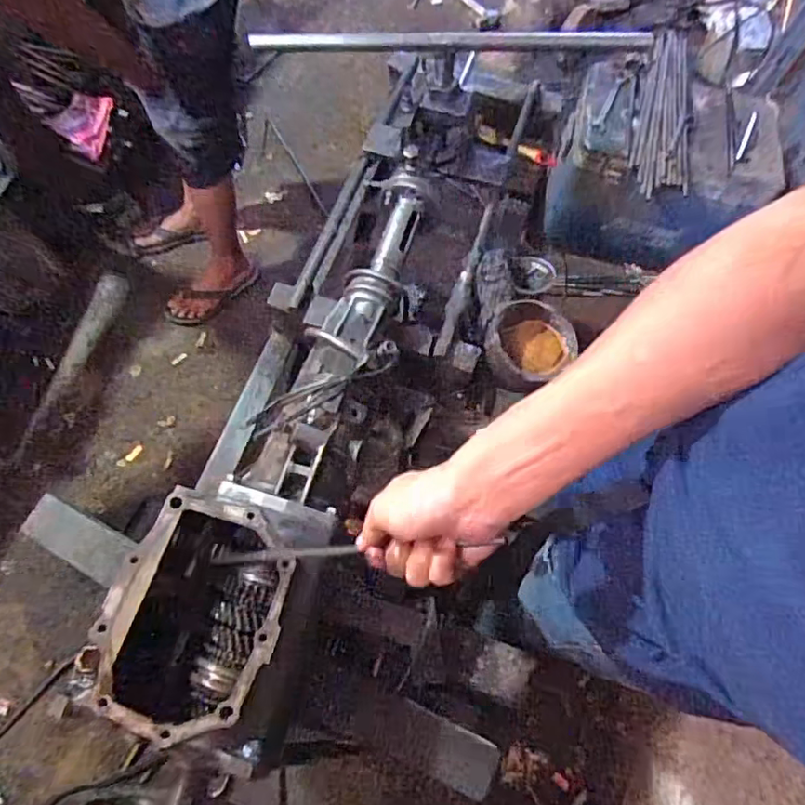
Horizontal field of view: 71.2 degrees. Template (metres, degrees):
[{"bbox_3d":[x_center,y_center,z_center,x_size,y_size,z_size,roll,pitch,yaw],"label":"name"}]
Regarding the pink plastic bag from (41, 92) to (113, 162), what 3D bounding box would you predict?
[{"bbox_3d":[-0.806,-0.715,1.451,0.119,0.077,0.162,21,70,6],"label":"pink plastic bag"}]

